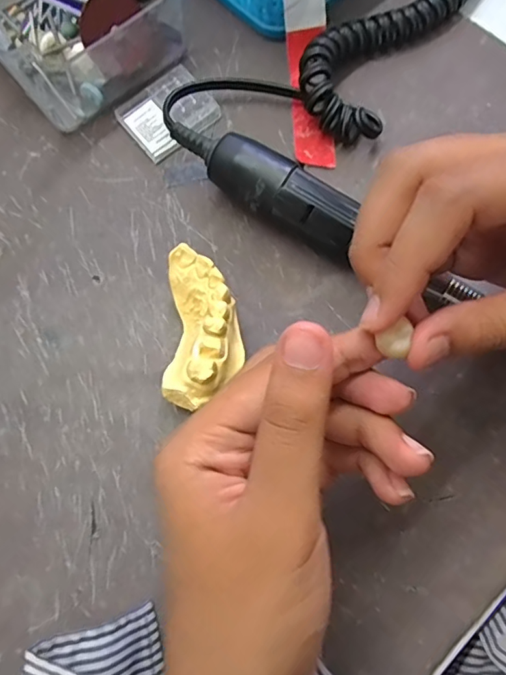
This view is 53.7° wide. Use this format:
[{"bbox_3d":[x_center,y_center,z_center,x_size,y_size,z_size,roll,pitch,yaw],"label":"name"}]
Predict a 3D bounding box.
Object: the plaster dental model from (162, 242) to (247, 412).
[{"bbox_3d":[-0.021,-0.004,0.223,0.033,0.026,0.069,0,78,1],"label":"plaster dental model"}]

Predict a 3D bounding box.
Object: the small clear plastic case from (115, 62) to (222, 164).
[{"bbox_3d":[-0.044,-0.116,0.258,0.043,0.008,0.035,-40,80,-7],"label":"small clear plastic case"}]

